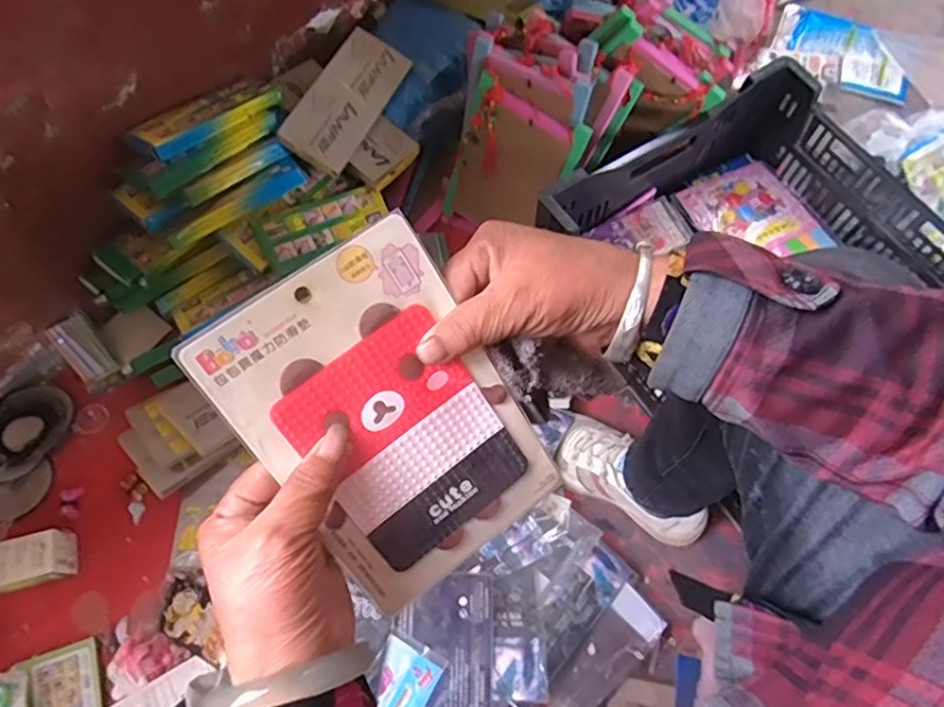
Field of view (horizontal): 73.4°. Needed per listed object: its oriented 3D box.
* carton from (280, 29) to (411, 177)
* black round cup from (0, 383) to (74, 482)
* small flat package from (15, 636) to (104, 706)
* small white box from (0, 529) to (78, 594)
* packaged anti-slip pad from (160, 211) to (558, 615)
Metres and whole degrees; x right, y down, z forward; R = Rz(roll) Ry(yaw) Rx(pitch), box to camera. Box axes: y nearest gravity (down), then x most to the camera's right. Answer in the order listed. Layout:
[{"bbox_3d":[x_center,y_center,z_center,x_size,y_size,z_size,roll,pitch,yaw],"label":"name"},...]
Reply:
[{"bbox_3d":[-0.166,-0.339,0.844,0.091,0.016,0.215,31,68,-12],"label":"carton"},{"bbox_3d":[-0.590,0.096,0.819,0.133,0.028,0.109,-39,73,-14],"label":"black round cup"},{"bbox_3d":[-0.457,0.376,0.710,0.070,0.017,0.092,-20,70,-7],"label":"small flat package"},{"bbox_3d":[-0.519,0.246,0.746,0.088,0.059,0.056,-17,69,-6],"label":"small white box"},{"bbox_3d":[-0.040,0.035,0.322,0.121,0.005,0.176,-36,109,-12],"label":"packaged anti-slip pad"}]

